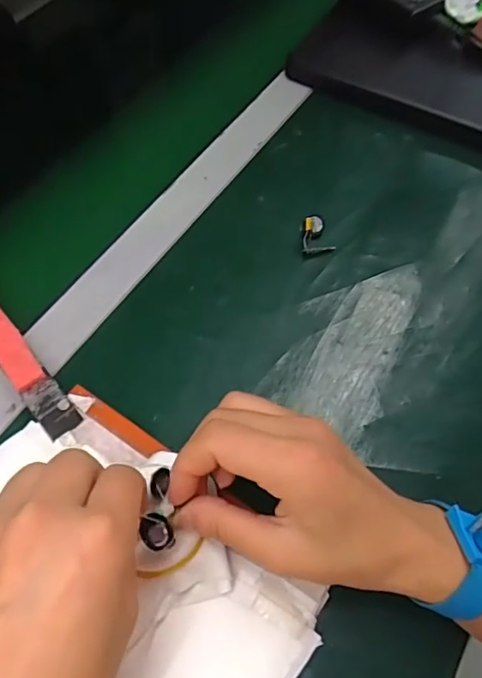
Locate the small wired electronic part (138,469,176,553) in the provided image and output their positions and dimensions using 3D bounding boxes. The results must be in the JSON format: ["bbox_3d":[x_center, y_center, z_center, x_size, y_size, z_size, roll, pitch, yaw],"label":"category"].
[{"bbox_3d":[-0.041,0.087,0.274,0.014,0.013,0.041,-5,47,-3],"label":"small wired electronic part"}]

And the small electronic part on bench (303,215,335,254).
[{"bbox_3d":[0.059,-0.085,0.424,0.025,0.020,0.030,-14,60,-9],"label":"small electronic part on bench"}]

